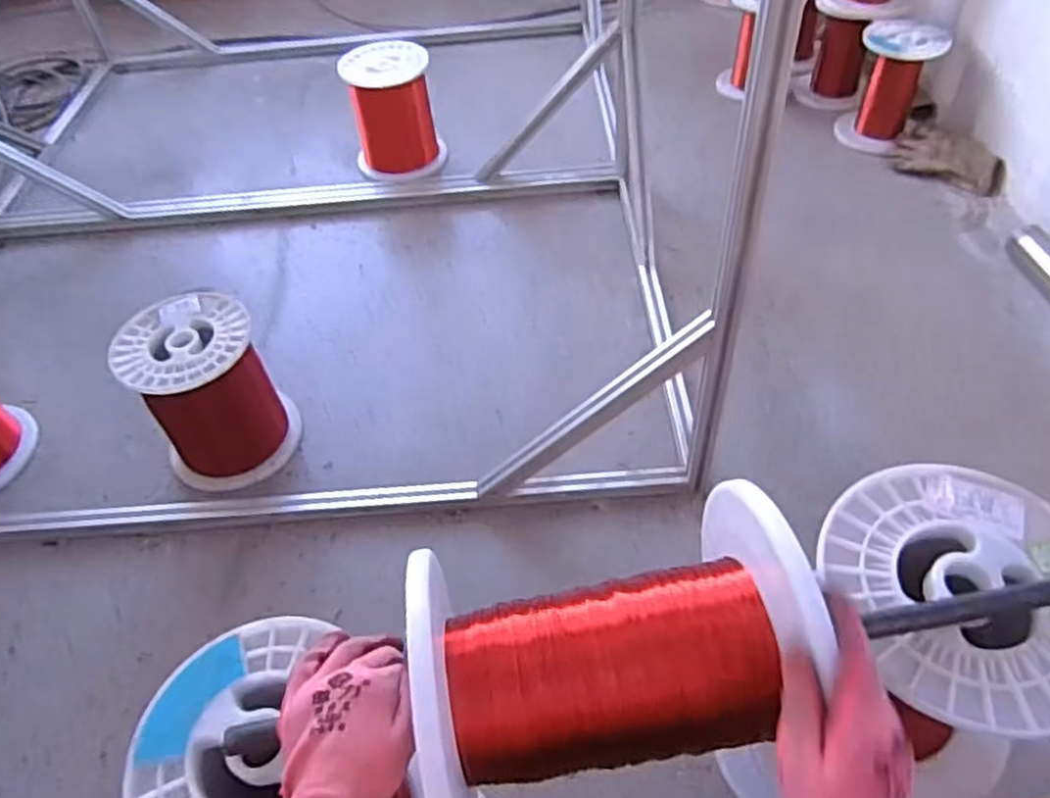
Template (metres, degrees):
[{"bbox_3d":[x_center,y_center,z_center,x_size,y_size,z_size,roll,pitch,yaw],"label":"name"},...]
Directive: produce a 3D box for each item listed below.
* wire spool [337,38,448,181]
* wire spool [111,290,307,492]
[{"bbox_3d":[-0.306,-0.665,1.737,0.195,0.255,0.187,-15,49,-9],"label":"wire spool"},{"bbox_3d":[-0.493,-0.008,1.174,0.201,0.246,0.201,-2,48,2],"label":"wire spool"}]

